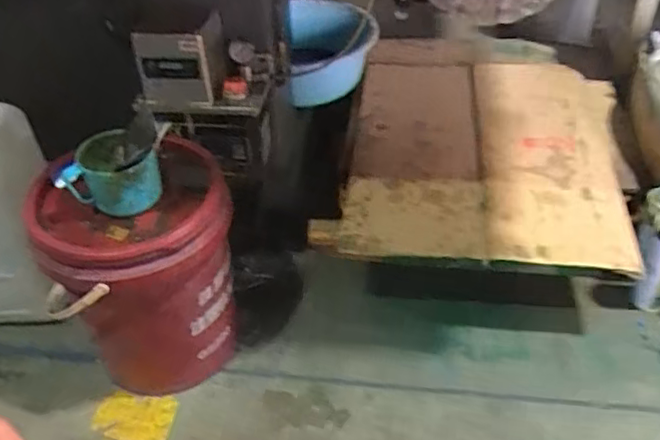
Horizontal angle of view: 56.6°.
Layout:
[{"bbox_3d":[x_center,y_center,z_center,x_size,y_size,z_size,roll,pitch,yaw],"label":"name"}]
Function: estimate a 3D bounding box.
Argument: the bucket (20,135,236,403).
[{"bbox_3d":[-0.301,0.084,1.015,0.286,0.397,0.272,-17,45,-13],"label":"bucket"}]

